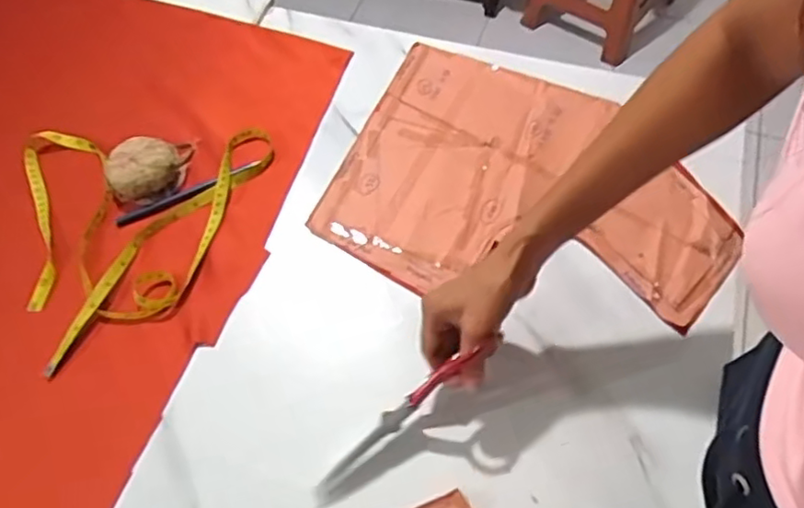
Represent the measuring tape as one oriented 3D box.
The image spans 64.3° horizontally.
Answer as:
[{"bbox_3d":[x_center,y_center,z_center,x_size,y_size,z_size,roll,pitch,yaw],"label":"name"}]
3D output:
[{"bbox_3d":[-0.258,-0.043,0.670,0.259,0.024,0.276,-17,61,-7],"label":"measuring tape"}]

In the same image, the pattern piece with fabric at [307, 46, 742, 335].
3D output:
[{"bbox_3d":[0.137,-0.073,0.679,0.398,0.009,0.299,19,63,13],"label":"pattern piece with fabric"}]

